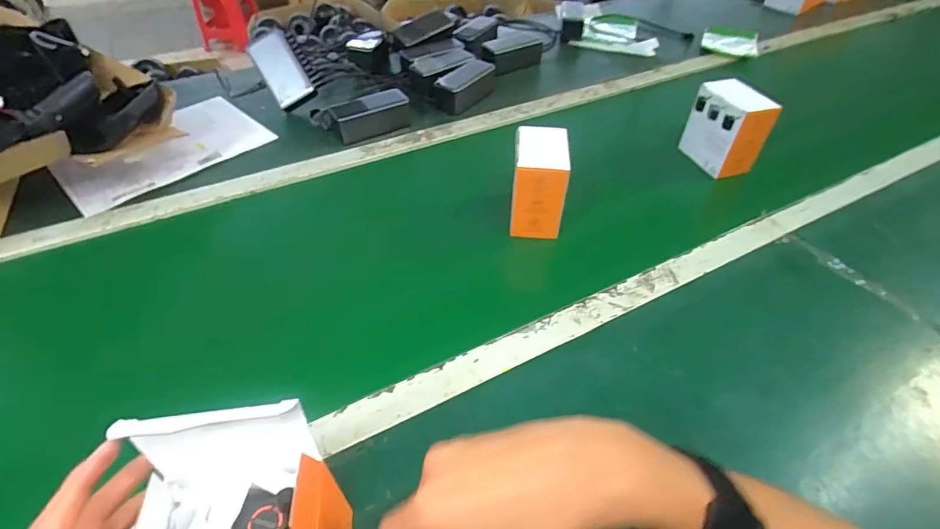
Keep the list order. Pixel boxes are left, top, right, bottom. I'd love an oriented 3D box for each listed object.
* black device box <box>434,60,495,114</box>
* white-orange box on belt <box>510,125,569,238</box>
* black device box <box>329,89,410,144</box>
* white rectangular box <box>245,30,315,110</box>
[{"bbox_3d":[-0.006,-0.339,0.868,0.065,0.053,0.139,27,52,24],"label":"black device box"},{"bbox_3d":[0.093,-0.111,0.609,0.066,0.101,0.103,3,46,4],"label":"white-orange box on belt"},{"bbox_3d":[-0.169,-0.257,0.790,0.131,0.053,0.060,-28,52,-24],"label":"black device box"},{"bbox_3d":[-0.343,-0.354,0.826,0.078,0.130,0.018,-27,5,14],"label":"white rectangular box"}]

